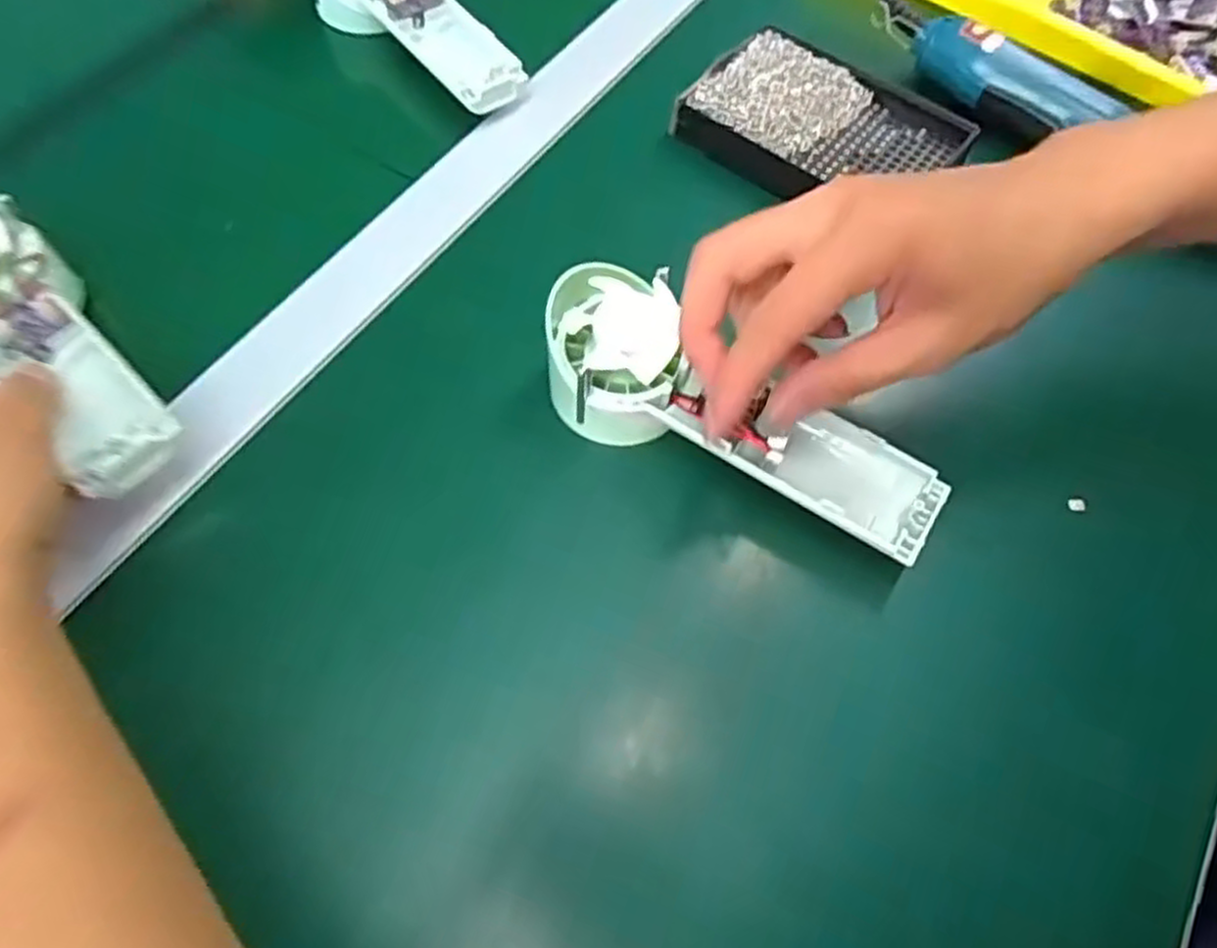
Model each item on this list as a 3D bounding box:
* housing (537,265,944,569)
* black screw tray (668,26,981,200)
[{"bbox_3d":[0.051,-0.026,0.325,0.176,0.040,0.060,27,67,7],"label":"housing"},{"bbox_3d":[0.115,-0.189,0.429,0.135,0.022,0.092,36,69,13],"label":"black screw tray"}]

